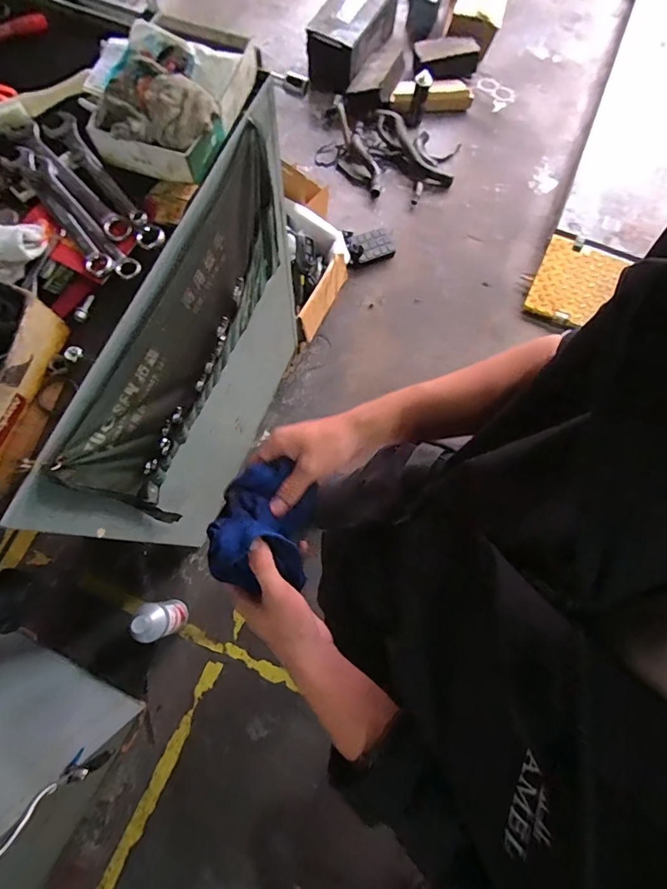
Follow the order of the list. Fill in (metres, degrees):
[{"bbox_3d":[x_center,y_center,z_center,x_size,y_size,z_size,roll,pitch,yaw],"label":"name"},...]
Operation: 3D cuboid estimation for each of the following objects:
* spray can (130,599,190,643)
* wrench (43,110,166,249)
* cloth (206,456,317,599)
[{"bbox_3d":[-0.483,0.486,1.196,0.079,0.216,0.098,-17,76,-7],"label":"spray can"},{"bbox_3d":[-0.306,-0.355,0.570,0.039,0.018,0.275,-37,79,-11],"label":"wrench"},{"bbox_3d":[-0.068,0.073,0.418,0.091,0.052,0.121,9,75,0],"label":"cloth"}]

